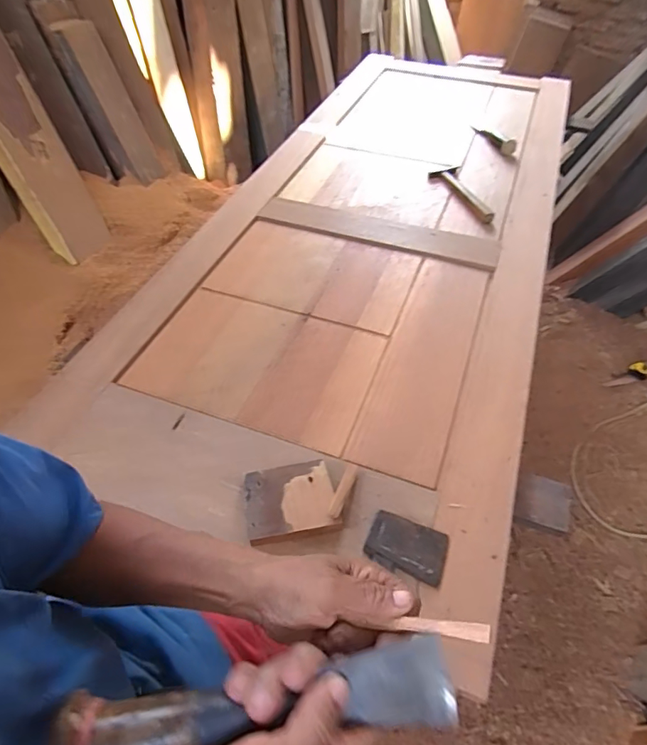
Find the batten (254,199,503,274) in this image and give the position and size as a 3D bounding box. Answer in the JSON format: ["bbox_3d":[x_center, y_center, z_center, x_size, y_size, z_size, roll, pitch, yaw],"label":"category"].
[{"bbox_3d":[0.138,-0.354,1.172,0.582,0.027,0.129,14,52,13],"label":"batten"}]

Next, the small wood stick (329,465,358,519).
[{"bbox_3d":[0.031,0.174,0.702,0.018,0.010,0.104,16,38,14],"label":"small wood stick"}]

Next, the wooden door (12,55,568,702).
[{"bbox_3d":[0.173,-0.461,1.255,0.815,0.048,2.006,16,52,14],"label":"wooden door"}]

